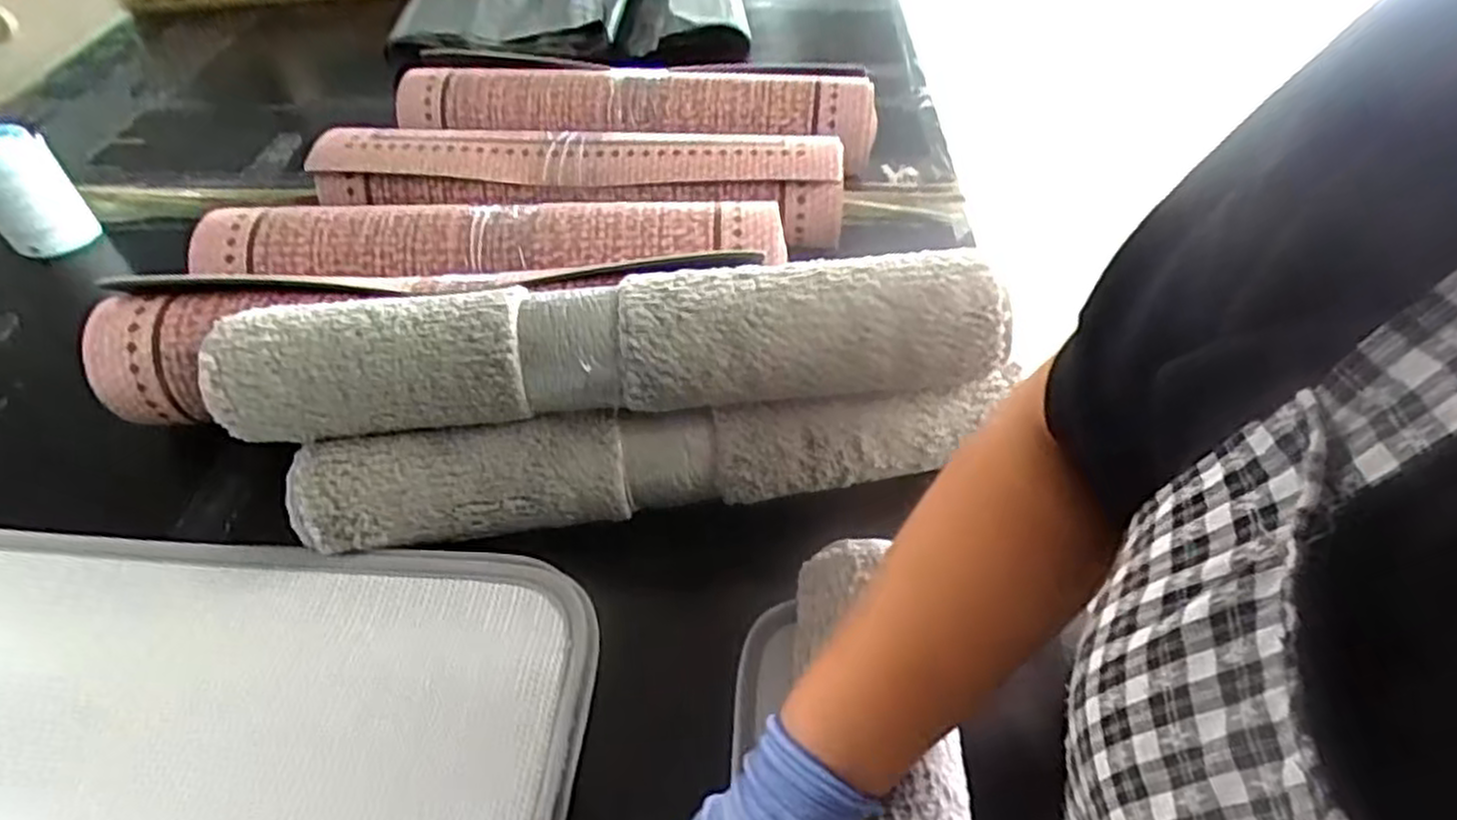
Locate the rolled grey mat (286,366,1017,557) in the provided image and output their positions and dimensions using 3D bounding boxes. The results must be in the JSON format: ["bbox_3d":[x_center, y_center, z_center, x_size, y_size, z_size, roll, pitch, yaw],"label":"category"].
[{"bbox_3d":[-0.047,0.033,0.538,0.475,0.062,0.055,-8,47,-6],"label":"rolled grey mat"}]

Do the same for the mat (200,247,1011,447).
[{"bbox_3d":[-0.077,-0.044,0.507,0.494,0.078,0.076,-3,47,-1],"label":"mat"}]

